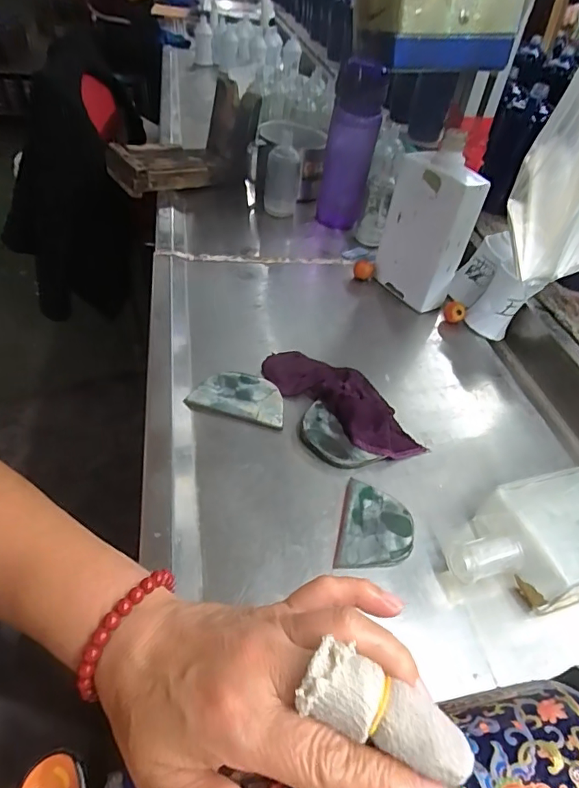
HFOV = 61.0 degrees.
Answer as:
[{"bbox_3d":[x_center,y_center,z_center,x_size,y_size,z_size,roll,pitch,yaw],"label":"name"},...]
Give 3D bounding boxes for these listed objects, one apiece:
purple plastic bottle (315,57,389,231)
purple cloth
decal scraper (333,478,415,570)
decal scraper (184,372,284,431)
[{"bbox_3d":[0.094,-0.381,0.769,0.079,0.224,0.069,6,45,1],"label":"purple plastic bottle"},{"bbox_3d":[0.052,0.003,0.509,0.070,0.032,0.188,-29,55,-35],"label":"purple cloth"},{"bbox_3d":[0.071,0.110,0.403,0.057,0.005,0.081,10,45,9],"label":"decal scraper"},{"bbox_3d":[-0.049,0.002,0.497,0.094,0.009,0.056,11,46,7],"label":"decal scraper"}]

